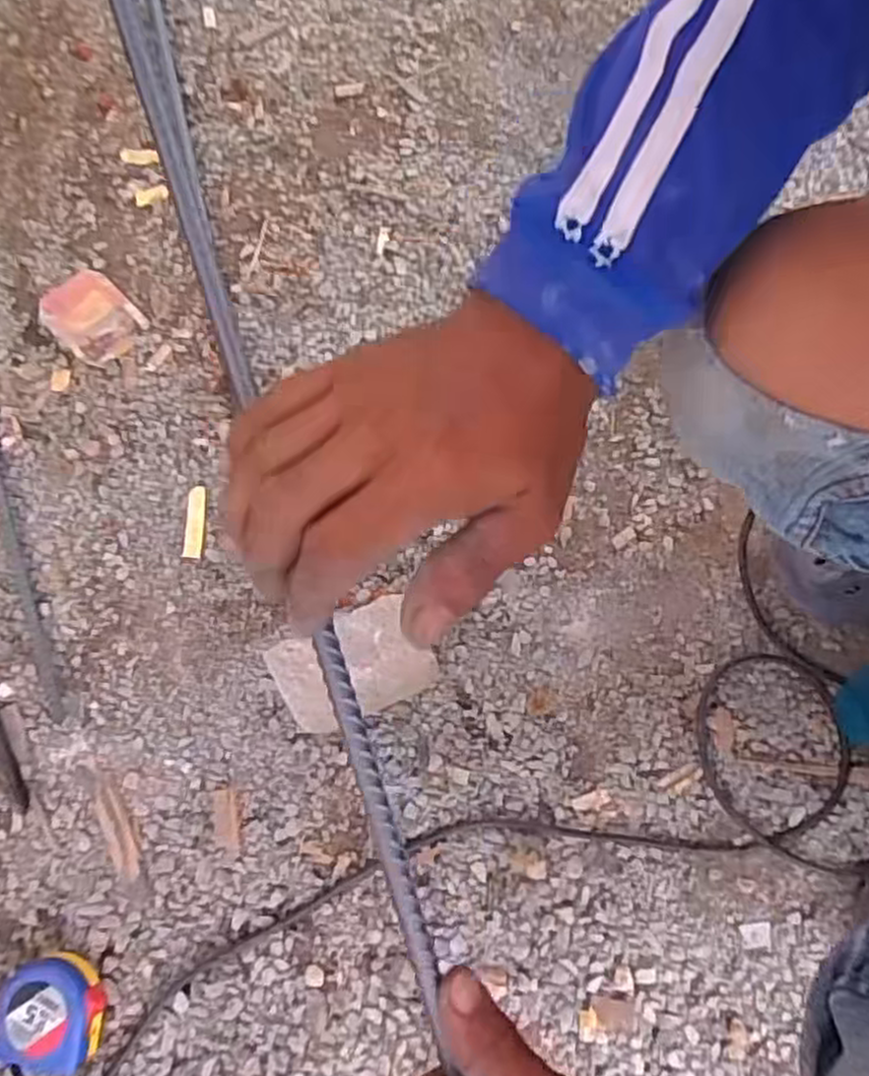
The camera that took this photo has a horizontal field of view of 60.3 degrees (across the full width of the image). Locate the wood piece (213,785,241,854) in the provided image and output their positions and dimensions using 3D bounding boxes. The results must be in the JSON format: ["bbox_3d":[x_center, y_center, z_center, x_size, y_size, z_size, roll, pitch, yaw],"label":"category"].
[{"bbox_3d":[-0.159,0.215,0.569,0.018,0.004,0.046,-10,78,0],"label":"wood piece"}]

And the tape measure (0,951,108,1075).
[{"bbox_3d":[-0.271,0.335,0.527,0.073,0.035,0.072,0,78,2],"label":"tape measure"}]

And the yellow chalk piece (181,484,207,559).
[{"bbox_3d":[-0.201,-0.013,0.626,0.017,0.012,0.059,3,78,2],"label":"yellow chalk piece"}]

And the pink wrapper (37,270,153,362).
[{"bbox_3d":[-0.307,-0.199,0.670,0.066,0.013,0.090,-44,80,-8],"label":"pink wrapper"}]

